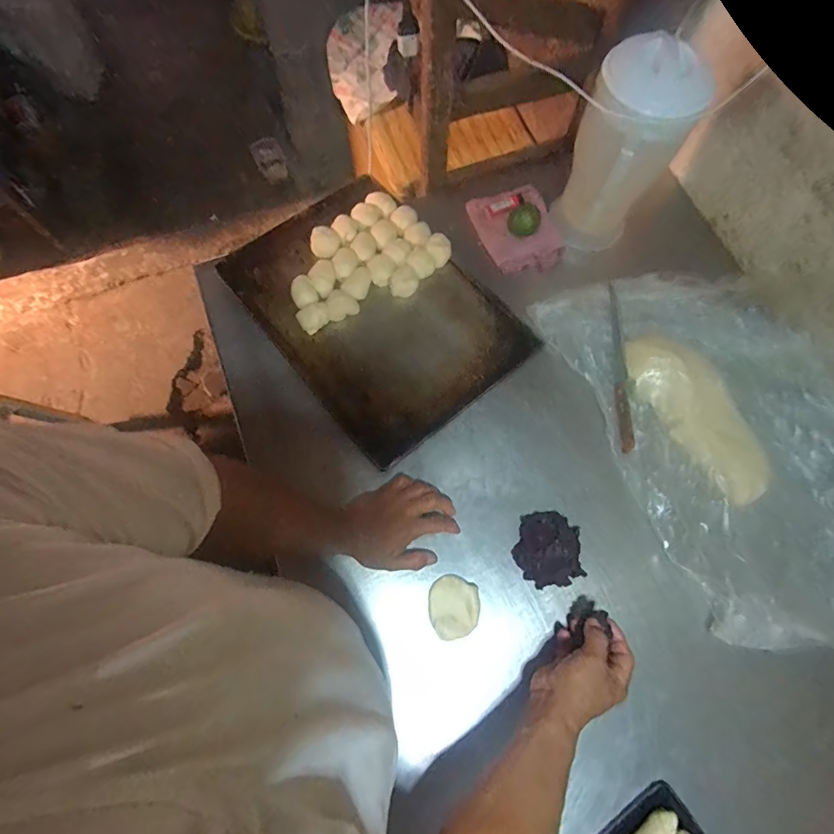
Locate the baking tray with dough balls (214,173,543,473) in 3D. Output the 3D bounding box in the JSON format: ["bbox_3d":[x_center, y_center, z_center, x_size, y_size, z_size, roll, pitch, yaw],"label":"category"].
[{"bbox_3d":[-0.072,-0.185,0.748,0.325,0.032,0.463,-38,76,-13],"label":"baking tray with dough balls"}]

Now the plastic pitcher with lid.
[{"bbox_3d":[0.297,-0.380,0.683,0.138,0.258,0.118,25,72,8],"label":"plastic pitcher with lid"}]

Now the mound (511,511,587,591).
[{"bbox_3d":[0.178,0.178,0.623,0.084,0.018,0.096,4,71,0],"label":"mound"}]

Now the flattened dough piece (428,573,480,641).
[{"bbox_3d":[0.049,0.245,0.594,0.065,0.015,0.075,-3,62,-3],"label":"flattened dough piece"}]

